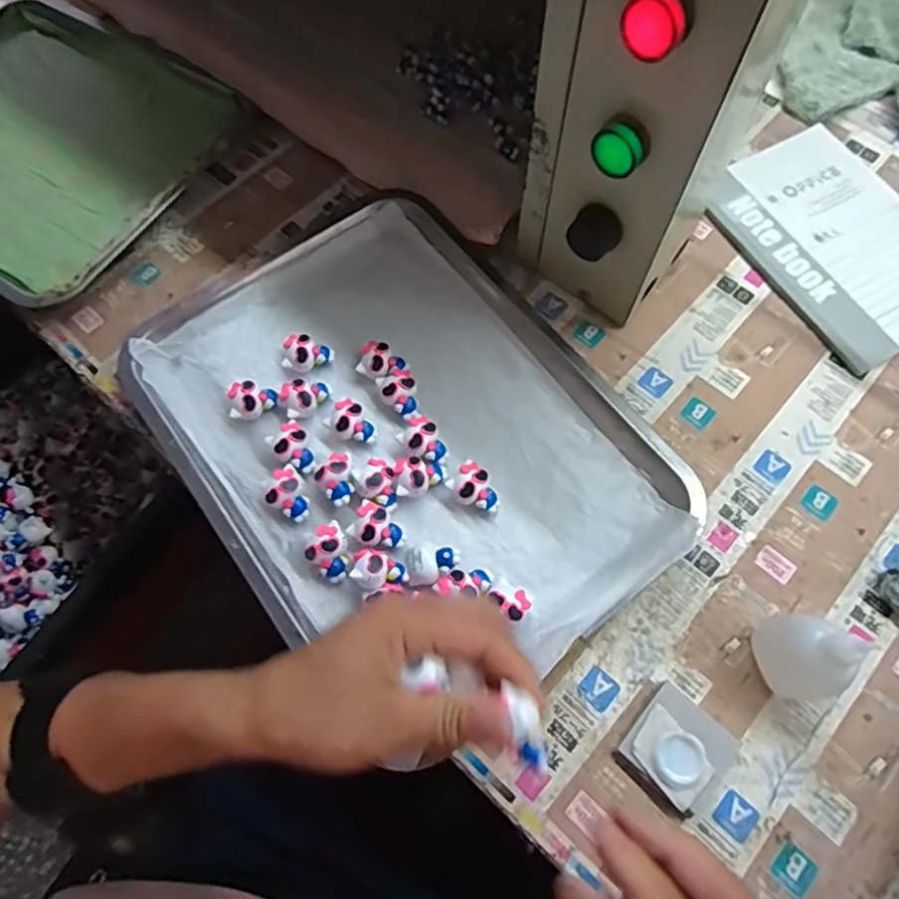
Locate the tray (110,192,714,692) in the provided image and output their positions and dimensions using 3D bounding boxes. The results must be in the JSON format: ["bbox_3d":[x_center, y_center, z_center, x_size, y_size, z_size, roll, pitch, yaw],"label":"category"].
[{"bbox_3d":[-0.033,-0.015,0.420,0.262,0.033,0.345,-36,72,-12],"label":"tray"}]

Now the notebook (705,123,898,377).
[{"bbox_3d":[0.303,-0.164,0.487,0.136,0.008,0.195,-28,70,-9],"label":"notebook"}]

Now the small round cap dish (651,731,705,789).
[{"bbox_3d":[0.126,0.172,0.346,0.028,0.009,0.027,-1,68,1],"label":"small round cap dish"}]

